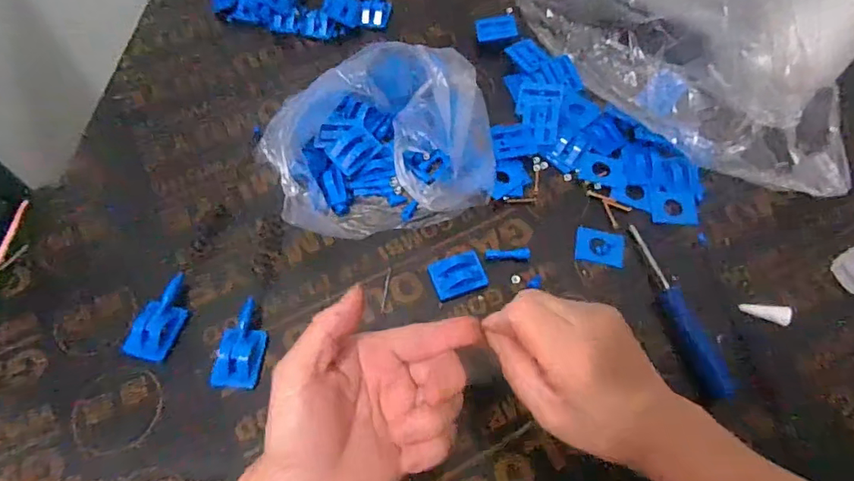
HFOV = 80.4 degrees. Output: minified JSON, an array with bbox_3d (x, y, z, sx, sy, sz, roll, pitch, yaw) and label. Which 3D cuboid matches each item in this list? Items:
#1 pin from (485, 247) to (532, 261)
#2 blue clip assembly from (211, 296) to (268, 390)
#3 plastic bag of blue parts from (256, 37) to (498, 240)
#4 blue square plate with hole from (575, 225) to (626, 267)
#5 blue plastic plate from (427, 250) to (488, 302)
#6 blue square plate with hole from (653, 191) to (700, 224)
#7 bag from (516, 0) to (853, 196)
[{"bbox_3d":[0.071,0.012,0.441,0.039,0.004,0.012,-3,62,-1],"label":"pin"},{"bbox_3d":[-0.143,0.080,0.393,0.035,0.015,0.066,4,62,2],"label":"blue clip assembly"},{"bbox_3d":[-0.037,-0.107,0.459,0.196,0.083,0.181,-11,62,-6],"label":"plastic bag of blue parts"},{"bbox_3d":[0.153,0.005,0.445,0.040,0.004,0.035,13,62,7],"label":"blue square plate with hole"},{"bbox_3d":[0.026,0.030,0.429,0.045,0.009,0.033,-18,63,-10],"label":"blue plastic plate"},{"bbox_3d":[0.229,-0.031,0.468,0.041,0.008,0.031,2,61,1],"label":"blue square plate with hole"},{"bbox_3d":[0.322,-0.244,0.527,0.311,0.098,0.397,-29,65,-15],"label":"bag"}]

